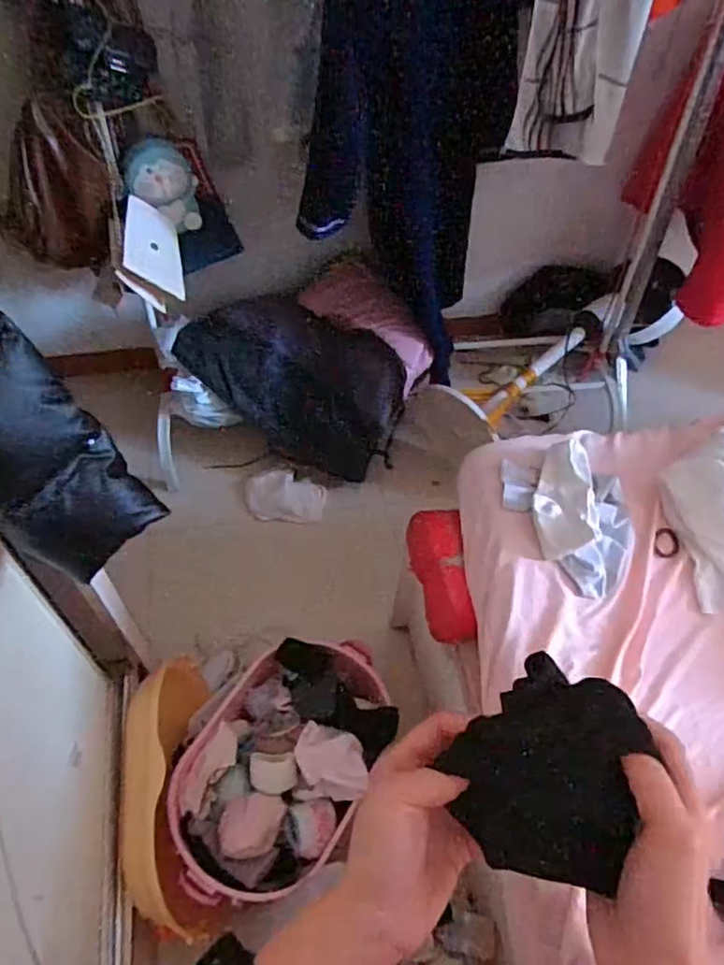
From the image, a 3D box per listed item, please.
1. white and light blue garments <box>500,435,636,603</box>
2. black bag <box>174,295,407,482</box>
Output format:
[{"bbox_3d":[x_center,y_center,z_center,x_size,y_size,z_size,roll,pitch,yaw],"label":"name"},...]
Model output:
[{"bbox_3d":[0.291,0.040,0.917,0.168,0.065,0.248,-5,54,-7],"label":"white and light blue garments"},{"bbox_3d":[-0.155,-0.256,1.631,0.513,0.273,0.262,23,56,13],"label":"black bag"}]

